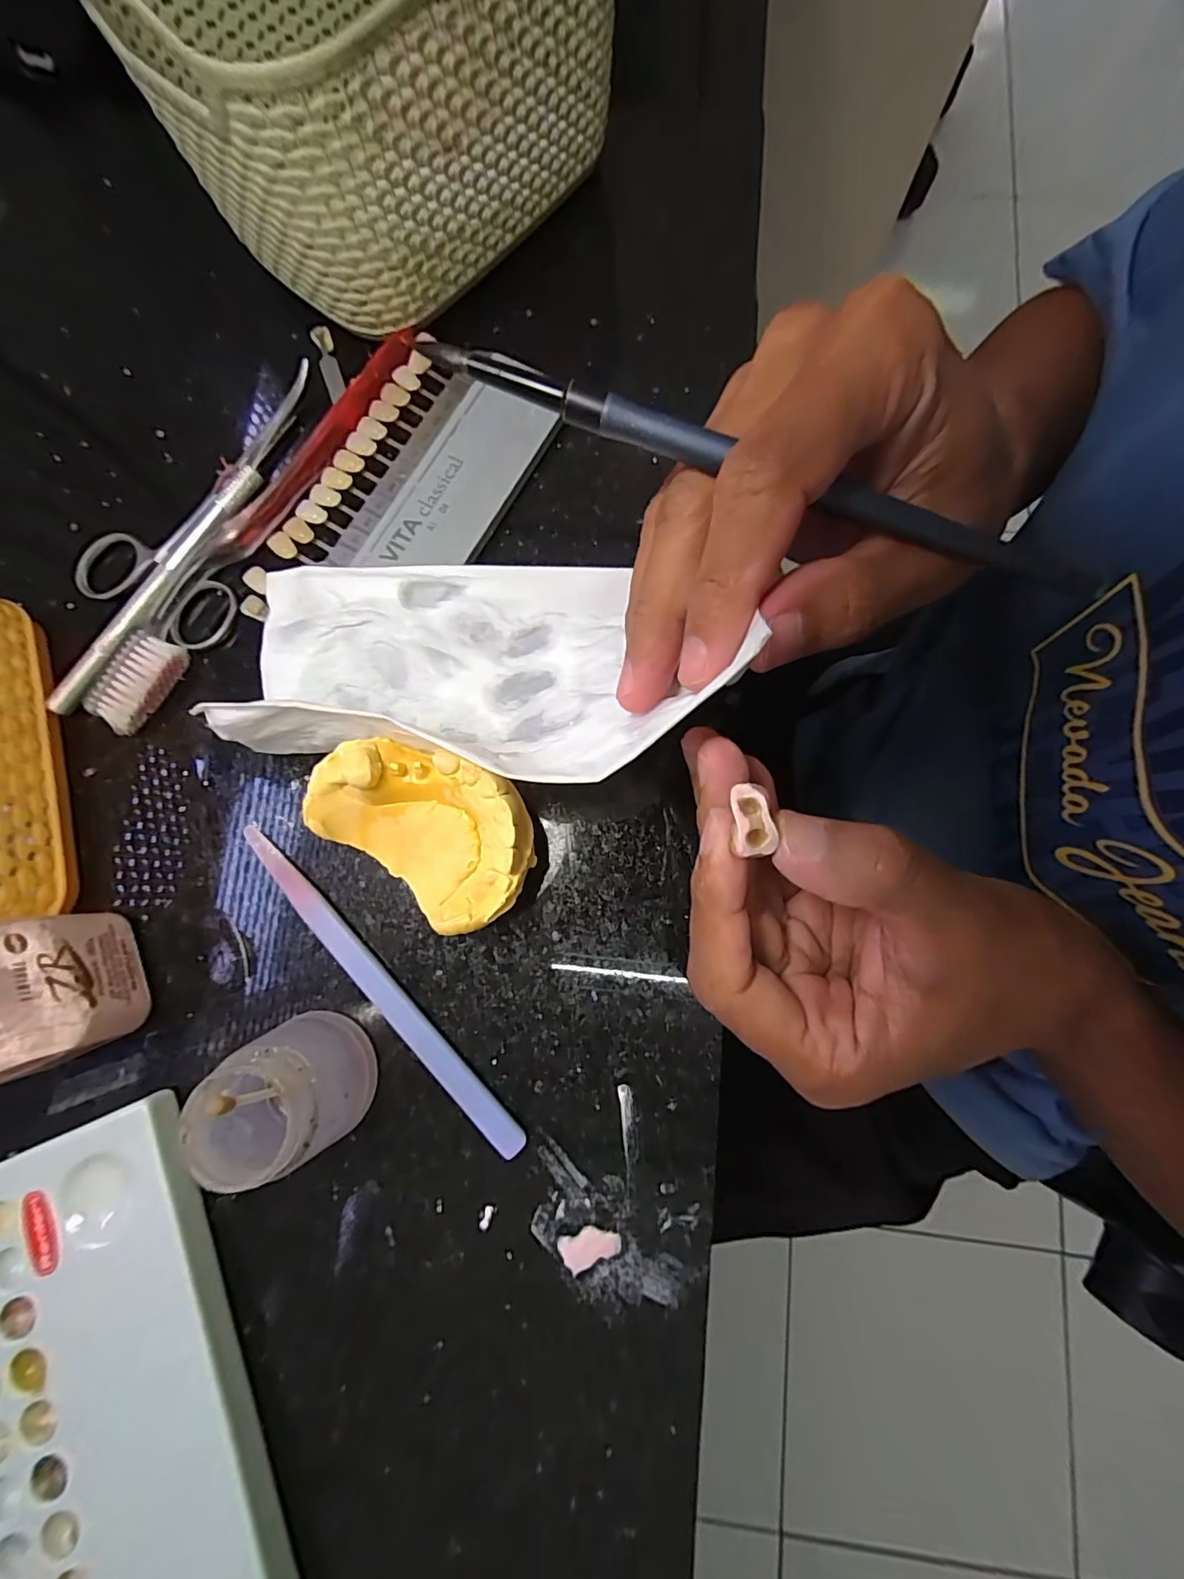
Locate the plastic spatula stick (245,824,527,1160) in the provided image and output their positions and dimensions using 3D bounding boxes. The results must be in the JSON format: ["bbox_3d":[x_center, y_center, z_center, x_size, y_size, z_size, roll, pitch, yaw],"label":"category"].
[{"bbox_3d":[-0.073,0.064,0.177,0.010,0.005,0.137,-44,82,-6],"label":"plastic spatula stick"}]

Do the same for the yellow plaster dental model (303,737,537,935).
[{"bbox_3d":[-0.051,0.010,0.171,0.071,0.035,0.044,34,83,7],"label":"yellow plaster dental model"}]

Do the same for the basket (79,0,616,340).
[{"bbox_3d":[-0.073,-0.270,0.196,0.121,0.077,0.167,42,84,8],"label":"basket"}]

